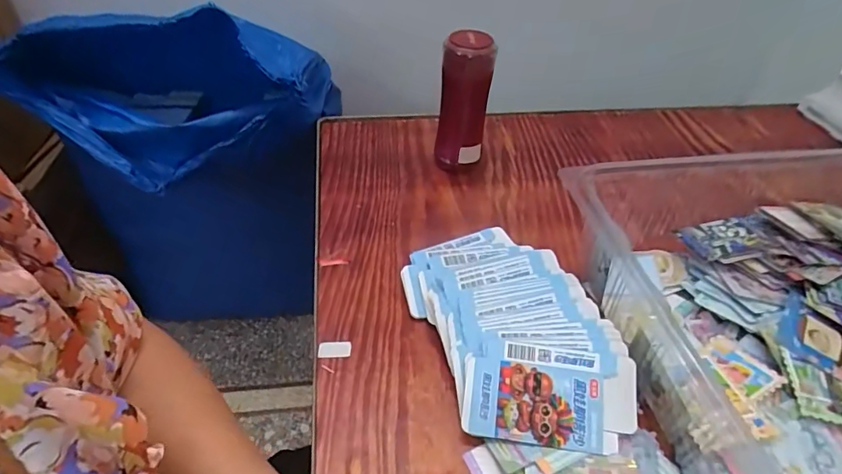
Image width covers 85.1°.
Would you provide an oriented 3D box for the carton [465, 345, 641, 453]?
[{"bbox_3d":[0.114,0.140,0.407,0.149,0.007,0.083,6,67,5],"label":"carton"}]

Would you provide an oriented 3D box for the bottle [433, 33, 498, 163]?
[{"bbox_3d":[0.059,-0.172,0.628,0.065,0.191,0.058,12,45,11],"label":"bottle"}]

